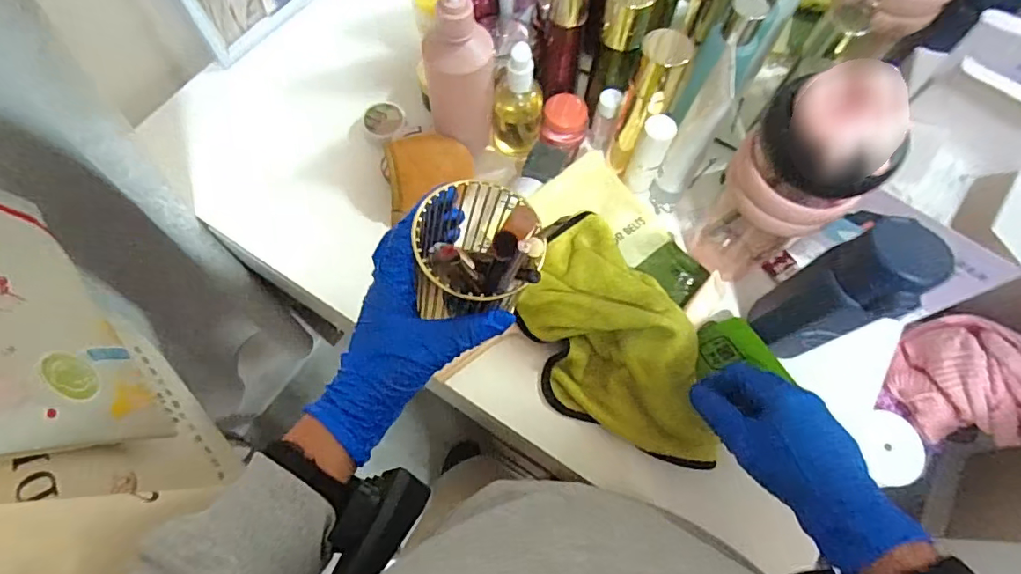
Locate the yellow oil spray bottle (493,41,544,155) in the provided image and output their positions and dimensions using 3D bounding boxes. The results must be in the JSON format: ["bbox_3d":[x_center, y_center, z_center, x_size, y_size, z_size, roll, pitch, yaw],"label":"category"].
[{"bbox_3d":[0.008,-0.186,0.519,0.050,0.124,0.046,4,68,0],"label":"yellow oil spray bottle"}]

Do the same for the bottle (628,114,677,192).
[{"bbox_3d":[0.137,-0.128,0.508,0.027,0.089,0.025,1,68,-1],"label":"bottle"}]

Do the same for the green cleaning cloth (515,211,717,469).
[{"bbox_3d":[0.091,0.056,0.467,0.135,0.041,0.236,-39,72,8],"label":"green cleaning cloth"}]

